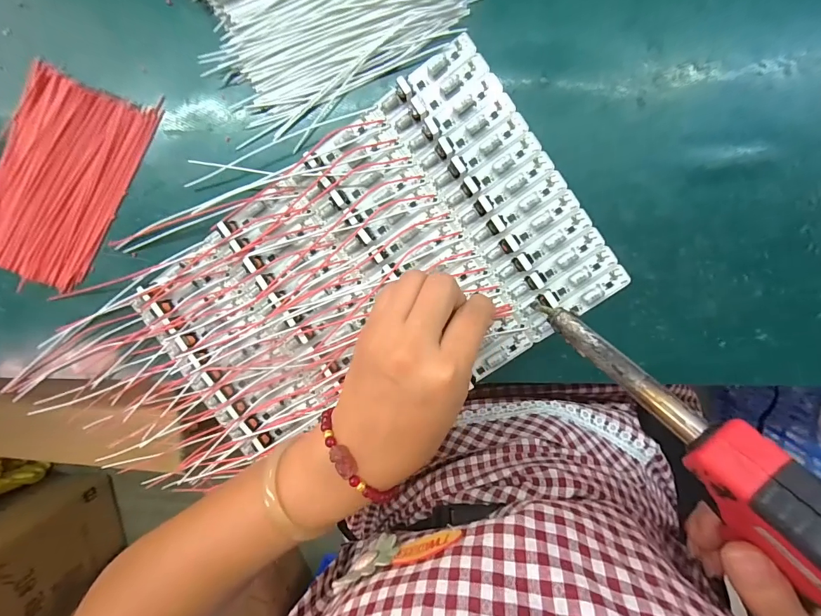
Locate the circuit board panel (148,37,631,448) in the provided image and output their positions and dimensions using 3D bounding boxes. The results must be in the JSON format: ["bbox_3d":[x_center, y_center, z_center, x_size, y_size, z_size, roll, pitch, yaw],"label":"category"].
[{"bbox_3d":[-0.026,-0.015,0.264,0.285,0.016,0.188,-35,94,8],"label":"circuit board panel"}]

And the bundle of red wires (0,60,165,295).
[{"bbox_3d":[-0.257,-0.095,0.271,0.102,0.014,0.151,35,99,-1],"label":"bundle of red wires"}]

